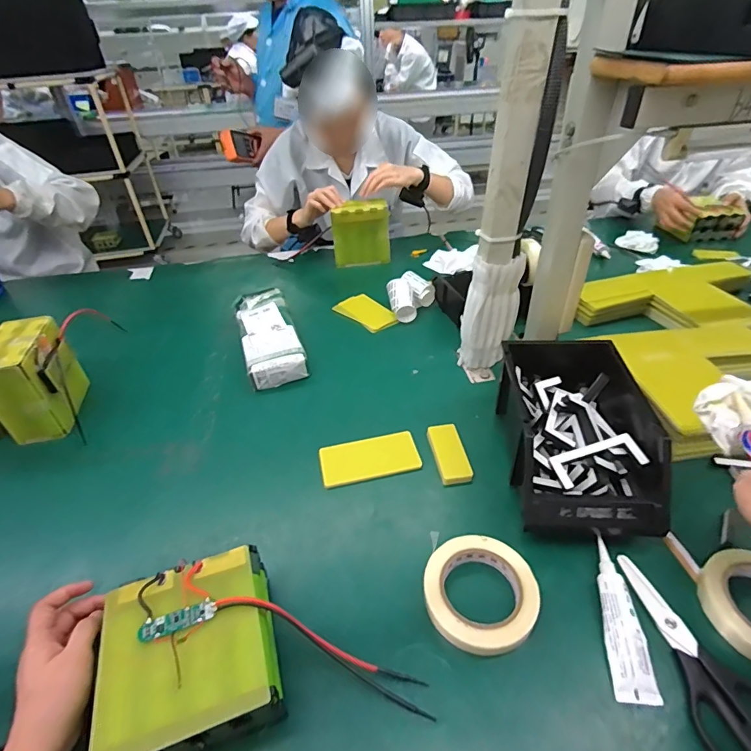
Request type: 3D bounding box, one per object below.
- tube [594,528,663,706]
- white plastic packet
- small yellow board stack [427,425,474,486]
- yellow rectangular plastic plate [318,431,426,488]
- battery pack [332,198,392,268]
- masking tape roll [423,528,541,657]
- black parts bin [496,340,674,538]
[{"bbox_3d":[0.243,0.239,0.442,0.035,0.021,0.153,2,39,6],"label":"tube"},{"bbox_3d":[-0.212,-0.079,0.851,0.107,0.053,0.264,-14,40,-14],"label":"white plastic packet"},{"bbox_3d":[0.105,0.110,0.622,0.043,0.017,0.098,-8,39,-6],"label":"small yellow board stack"},{"bbox_3d":[-0.008,0.119,0.627,0.139,0.010,0.070,-9,39,-8],"label":"yellow rectangular plastic plate"},{"bbox_3d":[-0.035,-0.358,1.102,0.142,0.141,0.054,-3,39,0],"label":"battery pack"},{"bbox_3d":[0.110,0.227,0.464,0.112,0.027,0.119,-2,39,1],"label":"masking tape roll"},{"bbox_3d":[0.262,0.060,0.582,0.169,0.103,0.295,1,39,5],"label":"black parts bin"}]

